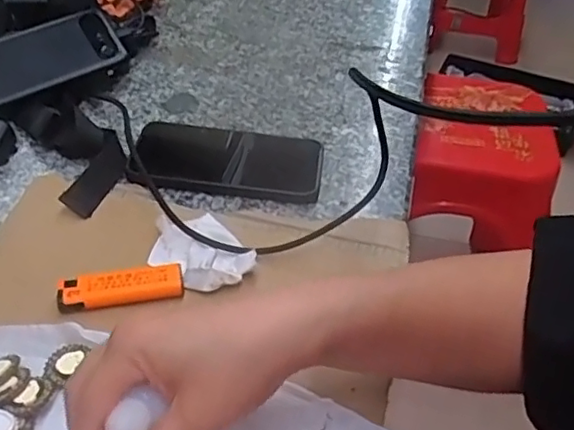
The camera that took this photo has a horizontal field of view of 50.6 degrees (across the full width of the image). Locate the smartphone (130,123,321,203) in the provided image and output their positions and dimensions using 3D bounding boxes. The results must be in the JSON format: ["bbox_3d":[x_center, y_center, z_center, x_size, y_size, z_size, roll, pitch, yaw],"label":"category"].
[{"bbox_3d":[-0.052,-0.050,0.533,0.162,0.011,0.084,6,42,1],"label":"smartphone"}]

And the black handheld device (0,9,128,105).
[{"bbox_3d":[-0.238,-0.149,0.578,0.154,0.011,0.077,-27,69,-20],"label":"black handheld device"}]

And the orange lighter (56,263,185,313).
[{"bbox_3d":[-0.111,0.052,0.410,0.081,0.014,0.029,-4,43,-10],"label":"orange lighter"}]

